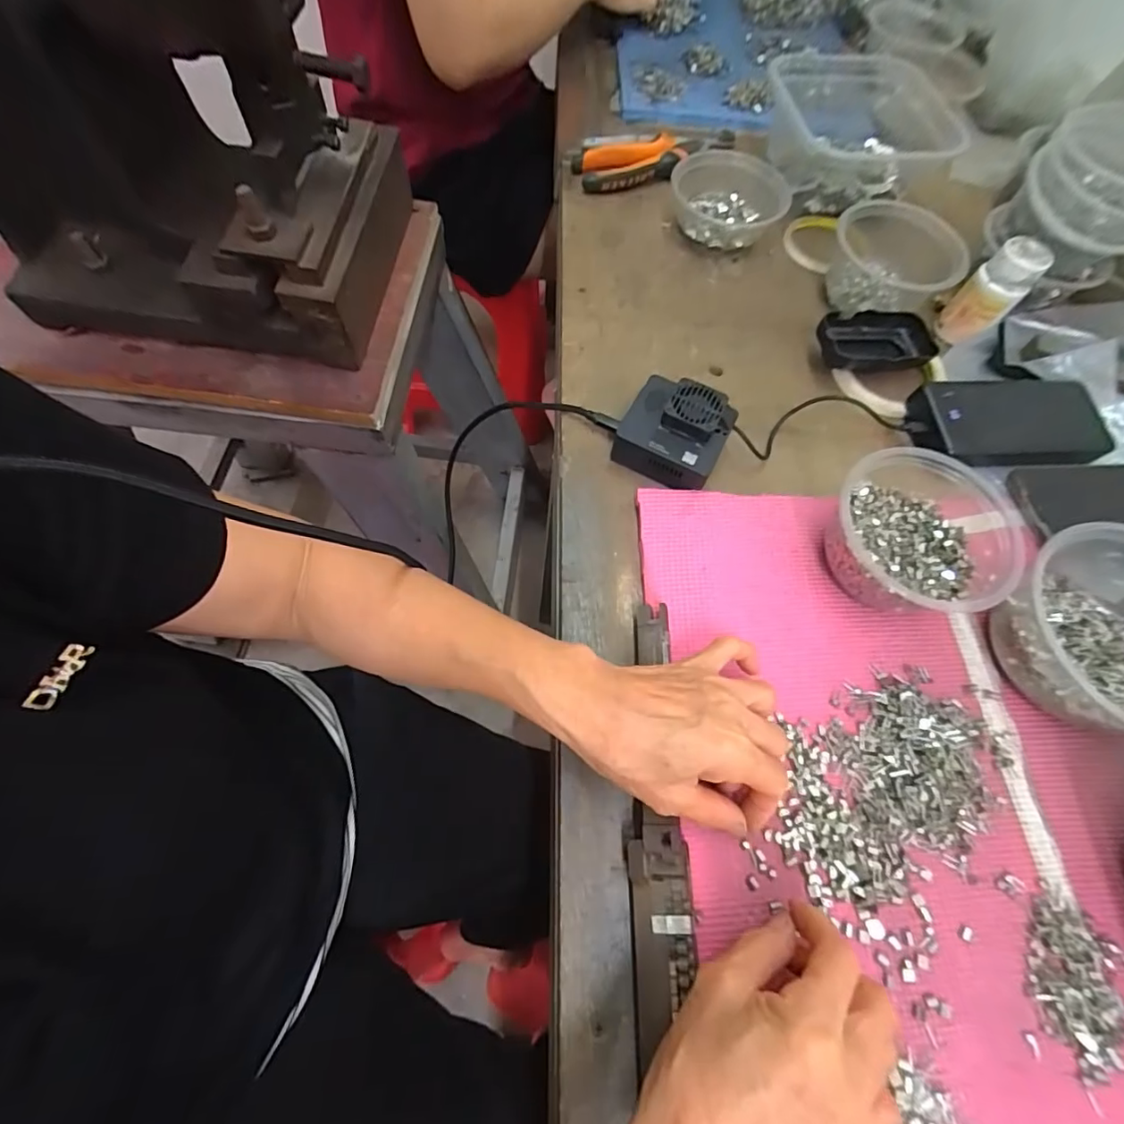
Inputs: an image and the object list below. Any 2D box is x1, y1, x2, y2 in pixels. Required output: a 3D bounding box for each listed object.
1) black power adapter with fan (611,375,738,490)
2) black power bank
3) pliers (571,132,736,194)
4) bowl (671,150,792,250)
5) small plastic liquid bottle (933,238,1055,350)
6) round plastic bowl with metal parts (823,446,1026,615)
[{"bbox_3d":[0.088,-0.102,0.413,0.077,0.046,0.071,26,67,9],"label":"black power adapter with fan"},{"bbox_3d":[0.378,-0.116,0.441,0.175,0.027,0.071,-2,65,-4],"label":"black power bank"},{"bbox_3d":[0.112,-0.440,0.572,0.195,0.030,0.057,-18,67,-10],"label":"pliers"},{"bbox_3d":[0.165,-0.359,0.535,0.116,0.051,0.095,21,66,7],"label":"bowl"},{"bbox_3d":[0.386,-0.241,0.475,0.037,0.080,0.043,-37,72,-18],"label":"small plastic liquid bottle"},{"bbox_3d":[0.246,-0.018,0.369,0.119,0.062,0.121,1,65,-2],"label":"round plastic bowl with metal parts"}]

